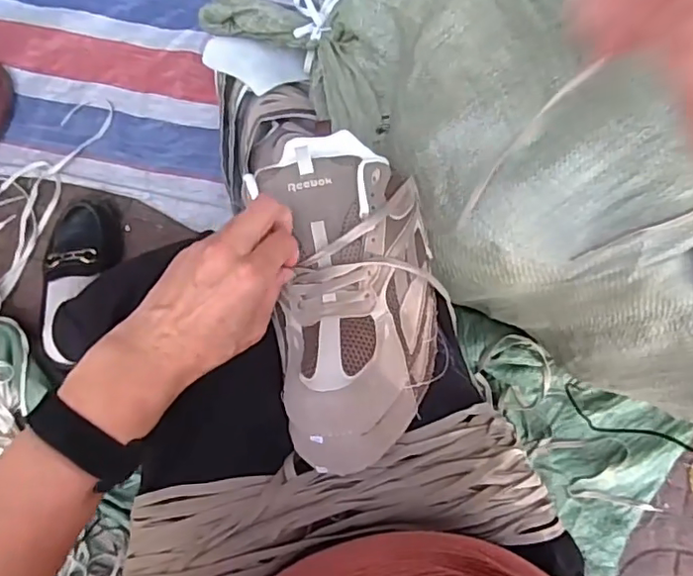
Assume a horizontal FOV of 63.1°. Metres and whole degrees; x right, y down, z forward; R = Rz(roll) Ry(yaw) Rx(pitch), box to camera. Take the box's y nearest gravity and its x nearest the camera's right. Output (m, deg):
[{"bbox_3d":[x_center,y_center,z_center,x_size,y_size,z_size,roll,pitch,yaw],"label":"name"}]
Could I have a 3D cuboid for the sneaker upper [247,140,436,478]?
[{"bbox_3d":[0.008,0.003,0.435,0.130,0.068,0.248,-10,80,-1],"label":"sneaker upper"}]

